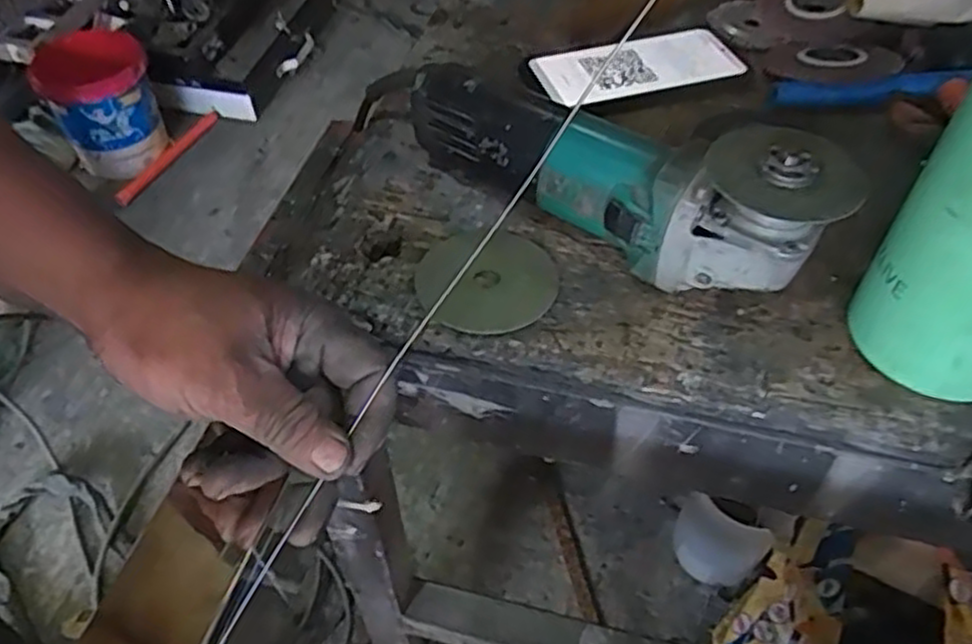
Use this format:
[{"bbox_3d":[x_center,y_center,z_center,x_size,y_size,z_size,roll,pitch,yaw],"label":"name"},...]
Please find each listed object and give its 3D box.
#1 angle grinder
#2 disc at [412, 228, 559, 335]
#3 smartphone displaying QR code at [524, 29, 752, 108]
[{"bbox_3d":[0.071,-0.095,0.446,0.261,0.100,0.070,34,57,26],"label":"angle grinder"},{"bbox_3d":[0.000,-0.025,0.453,0.082,0.005,0.084,-1,44,1],"label":"disc"},{"bbox_3d":[0.116,-0.200,0.585,0.147,0.014,0.071,-14,49,-5],"label":"smartphone displaying QR code"}]

